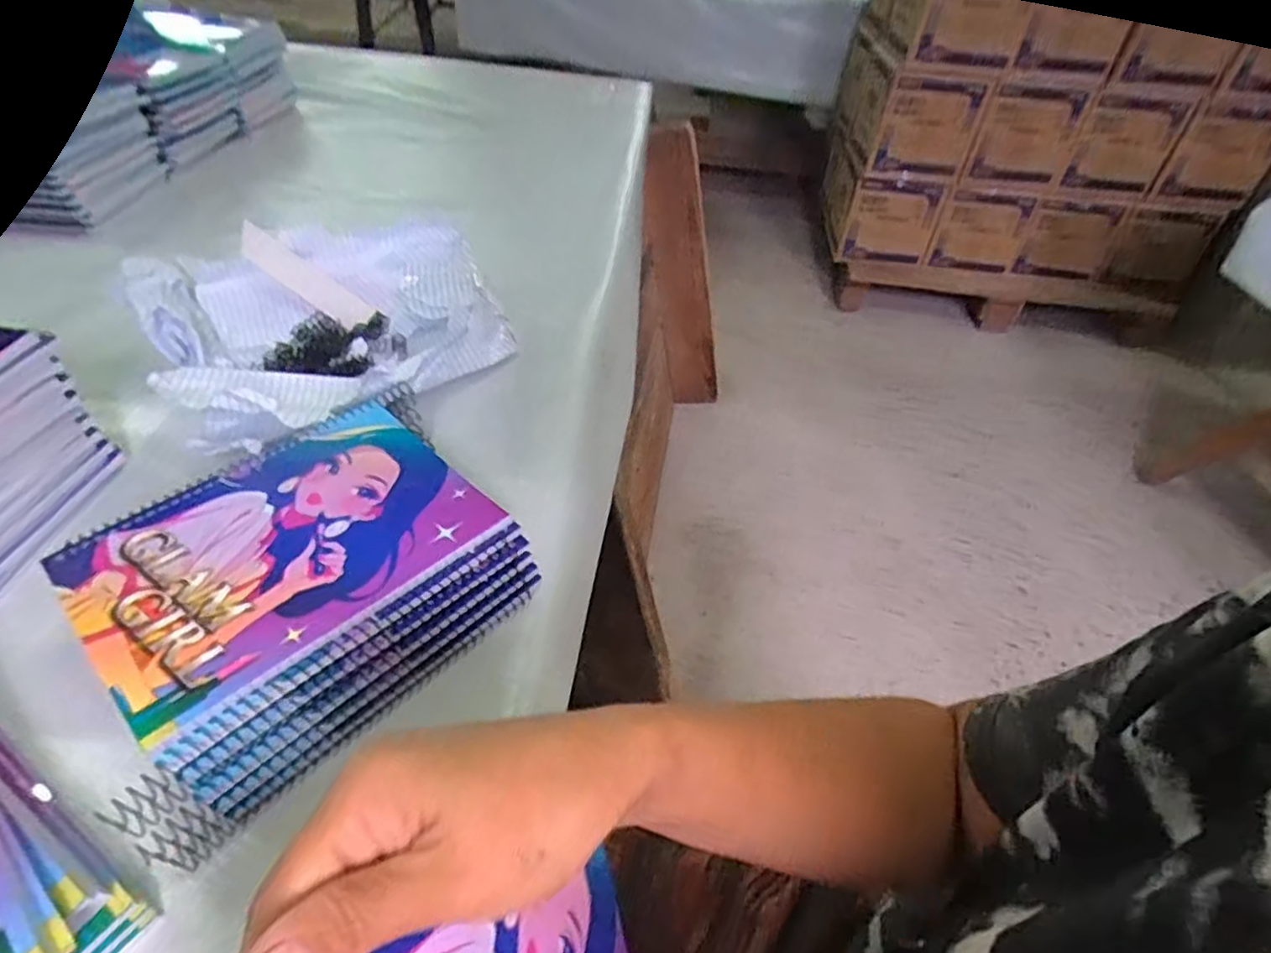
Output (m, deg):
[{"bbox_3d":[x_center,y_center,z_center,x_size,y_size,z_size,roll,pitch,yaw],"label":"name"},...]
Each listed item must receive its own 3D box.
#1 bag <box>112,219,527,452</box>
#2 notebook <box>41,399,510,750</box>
[{"bbox_3d":[-0.250,-0.123,0.572,0.268,0.081,0.284,-24,50,-28],"label":"bag"},{"bbox_3d":[-0.192,0.033,0.373,0.145,0.009,0.193,34,50,28],"label":"notebook"}]

